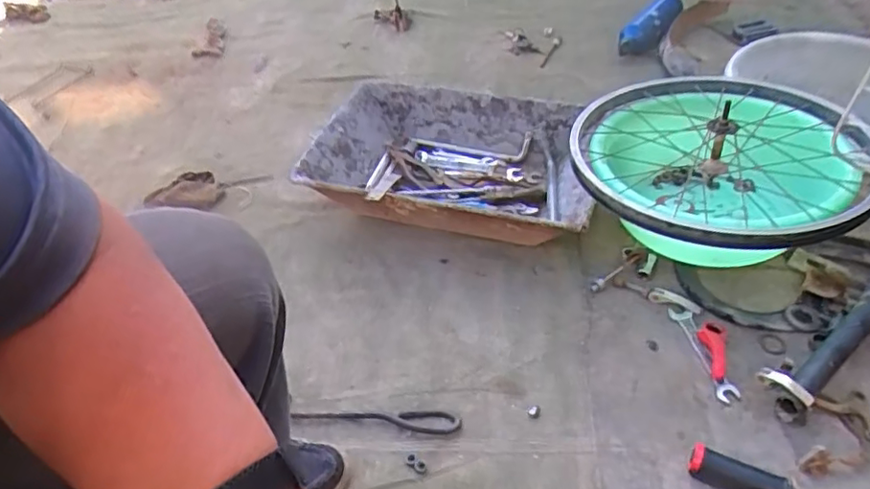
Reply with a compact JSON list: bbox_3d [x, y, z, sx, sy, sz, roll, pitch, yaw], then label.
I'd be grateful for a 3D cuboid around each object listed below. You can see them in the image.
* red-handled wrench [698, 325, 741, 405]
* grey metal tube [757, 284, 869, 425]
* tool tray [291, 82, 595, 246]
[{"bbox_3d":[0.367,0.152,0.775,0.034,0.021,0.109,1,45,9],"label":"red-handled wrench"},{"bbox_3d":[0.496,0.117,0.740,0.242,0.058,0.059,-31,49,-22],"label":"grey metal tube"},{"bbox_3d":[0.033,-0.131,1.055,0.498,0.118,0.307,13,48,20],"label":"tool tray"}]

